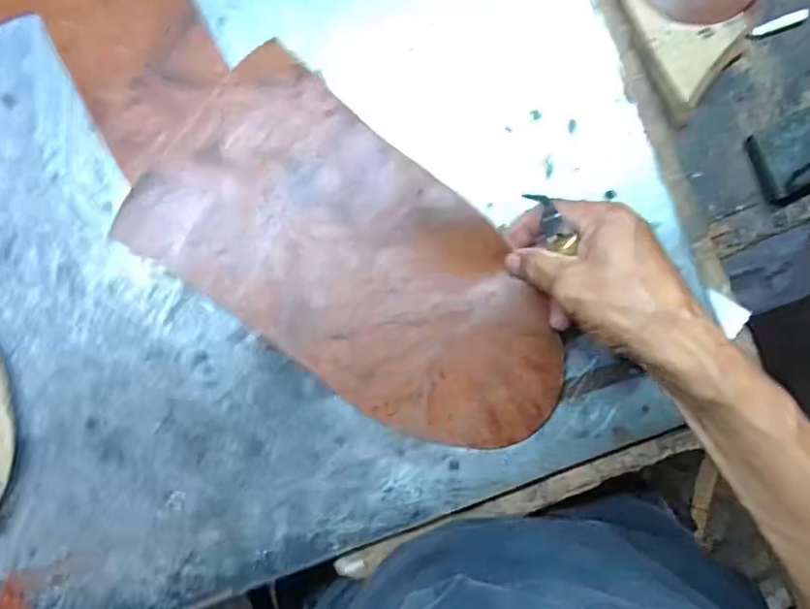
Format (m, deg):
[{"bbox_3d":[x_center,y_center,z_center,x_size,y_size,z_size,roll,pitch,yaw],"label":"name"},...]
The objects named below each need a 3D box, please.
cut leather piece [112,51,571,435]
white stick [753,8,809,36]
[{"bbox_3d":[-0.028,-0.025,0.419,0.292,0.031,0.152,39,84,-4],"label":"cut leather piece"},{"bbox_3d":[0.284,-0.213,0.481,0.039,0.013,0.009,-18,89,-7],"label":"white stick"}]

